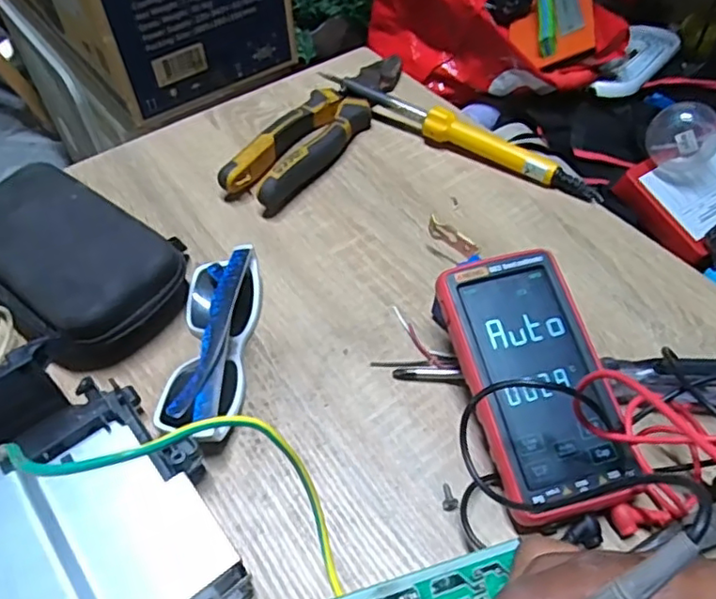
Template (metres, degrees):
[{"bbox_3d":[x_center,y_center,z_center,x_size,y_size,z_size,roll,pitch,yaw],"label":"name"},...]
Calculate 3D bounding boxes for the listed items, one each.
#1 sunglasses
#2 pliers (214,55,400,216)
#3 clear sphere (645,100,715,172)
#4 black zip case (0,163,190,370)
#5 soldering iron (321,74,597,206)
[{"bbox_3d":[-0.096,0.025,0.386,0.050,0.042,0.143,1,51,4],"label":"sunglasses"},{"bbox_3d":[-0.029,-0.160,0.540,0.059,0.030,0.229,23,56,20],"label":"pliers"},{"bbox_3d":[0.466,-0.229,0.877,0.095,0.096,0.090,29,58,24],"label":"clear sphere"},{"bbox_3d":[-0.208,-0.028,0.434,0.186,0.053,0.104,32,59,26],"label":"black zip case"},{"bbox_3d":[0.082,-0.143,0.521,0.256,0.030,0.018,26,57,22],"label":"soldering iron"}]

